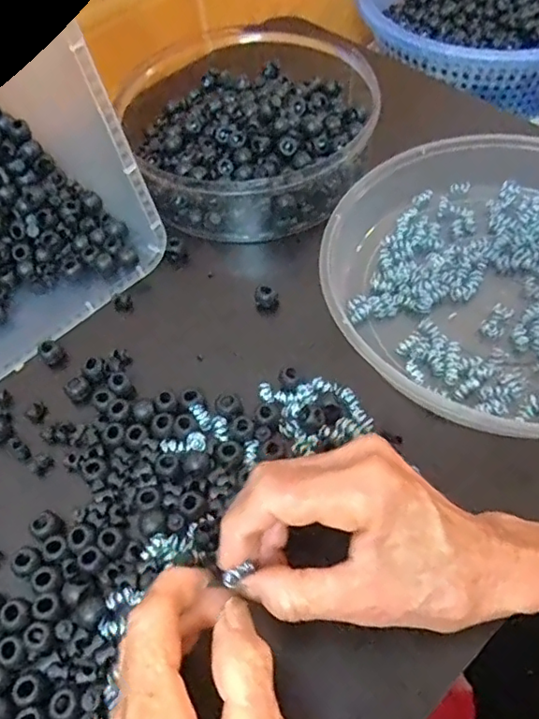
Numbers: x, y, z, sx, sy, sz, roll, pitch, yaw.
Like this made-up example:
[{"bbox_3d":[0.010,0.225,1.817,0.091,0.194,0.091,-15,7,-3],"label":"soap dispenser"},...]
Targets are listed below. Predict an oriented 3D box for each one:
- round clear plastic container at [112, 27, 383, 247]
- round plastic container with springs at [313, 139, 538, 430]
[{"bbox_3d":[-0.015,-0.198,0.470,0.193,0.061,0.231,-20,58,-9],"label":"round clear plastic container"},{"bbox_3d":[0.156,-0.057,0.363,0.232,0.036,0.218,-2,57,3],"label":"round plastic container with springs"}]

